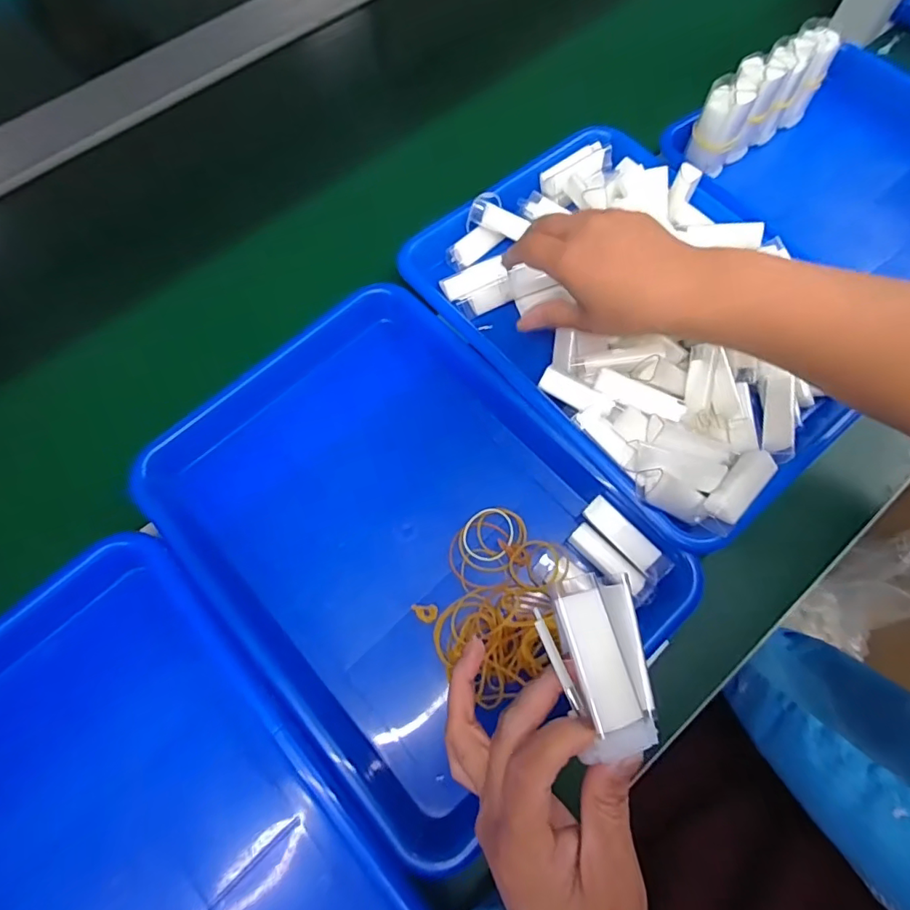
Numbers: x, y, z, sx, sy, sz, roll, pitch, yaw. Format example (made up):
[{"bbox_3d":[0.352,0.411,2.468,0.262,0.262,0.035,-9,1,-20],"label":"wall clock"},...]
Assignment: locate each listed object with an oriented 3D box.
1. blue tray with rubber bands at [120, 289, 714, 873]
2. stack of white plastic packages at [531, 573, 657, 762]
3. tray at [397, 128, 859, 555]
[{"bbox_3d":[-0.036,0.049,0.367,0.251,0.052,0.338,-40,73,-12],"label":"blue tray with rubber bands"},{"bbox_3d":[0.064,0.091,0.224,0.044,0.022,0.072,-7,69,-1],"label":"stack of white plastic packages"},{"bbox_3d":[0.137,-0.117,0.391,0.238,0.044,0.324,-38,73,-12],"label":"tray"}]

